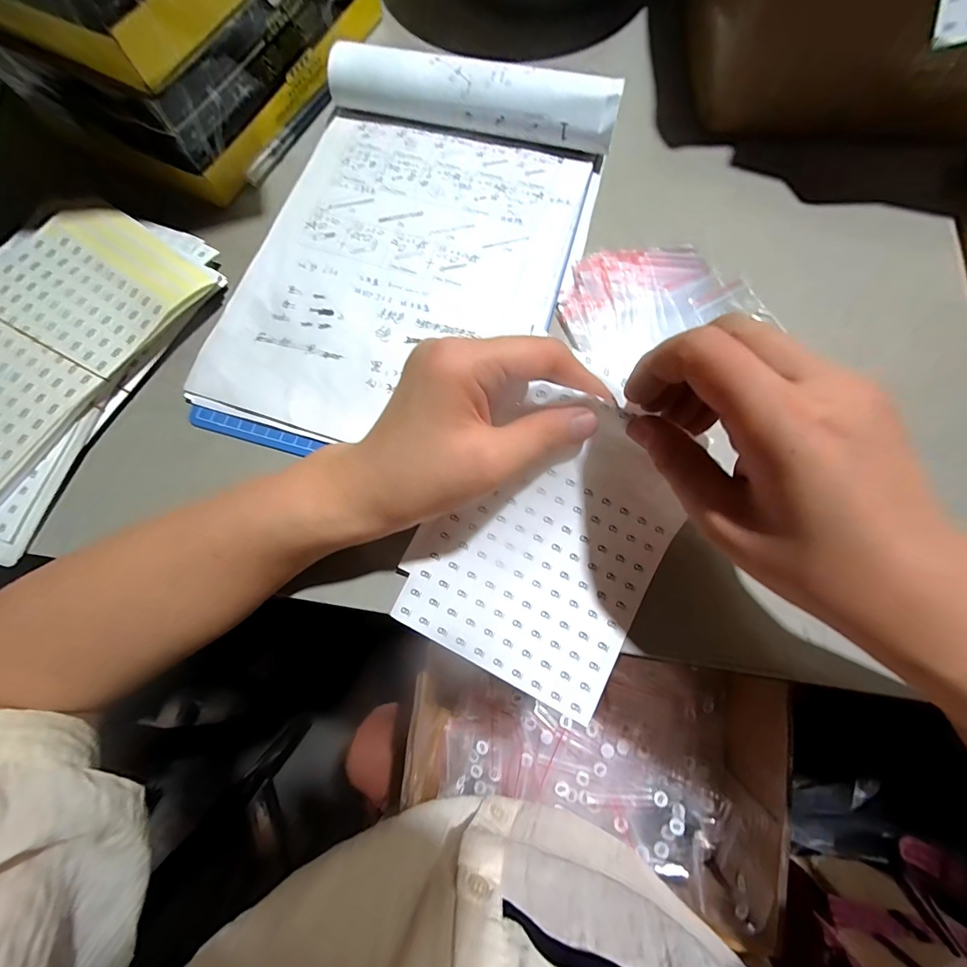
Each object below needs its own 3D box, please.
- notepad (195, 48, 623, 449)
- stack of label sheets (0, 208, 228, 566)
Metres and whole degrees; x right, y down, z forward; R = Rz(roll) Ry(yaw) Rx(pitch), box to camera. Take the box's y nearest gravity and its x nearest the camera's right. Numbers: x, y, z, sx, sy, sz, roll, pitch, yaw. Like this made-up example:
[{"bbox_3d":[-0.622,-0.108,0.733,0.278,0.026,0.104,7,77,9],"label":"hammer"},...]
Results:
[{"bbox_3d":[-0.053,-0.162,0.281,0.219,0.043,0.280,17,76,5],"label":"notepad"},{"bbox_3d":[-0.294,-0.075,0.269,0.137,0.023,0.249,26,77,7],"label":"stack of label sheets"}]

